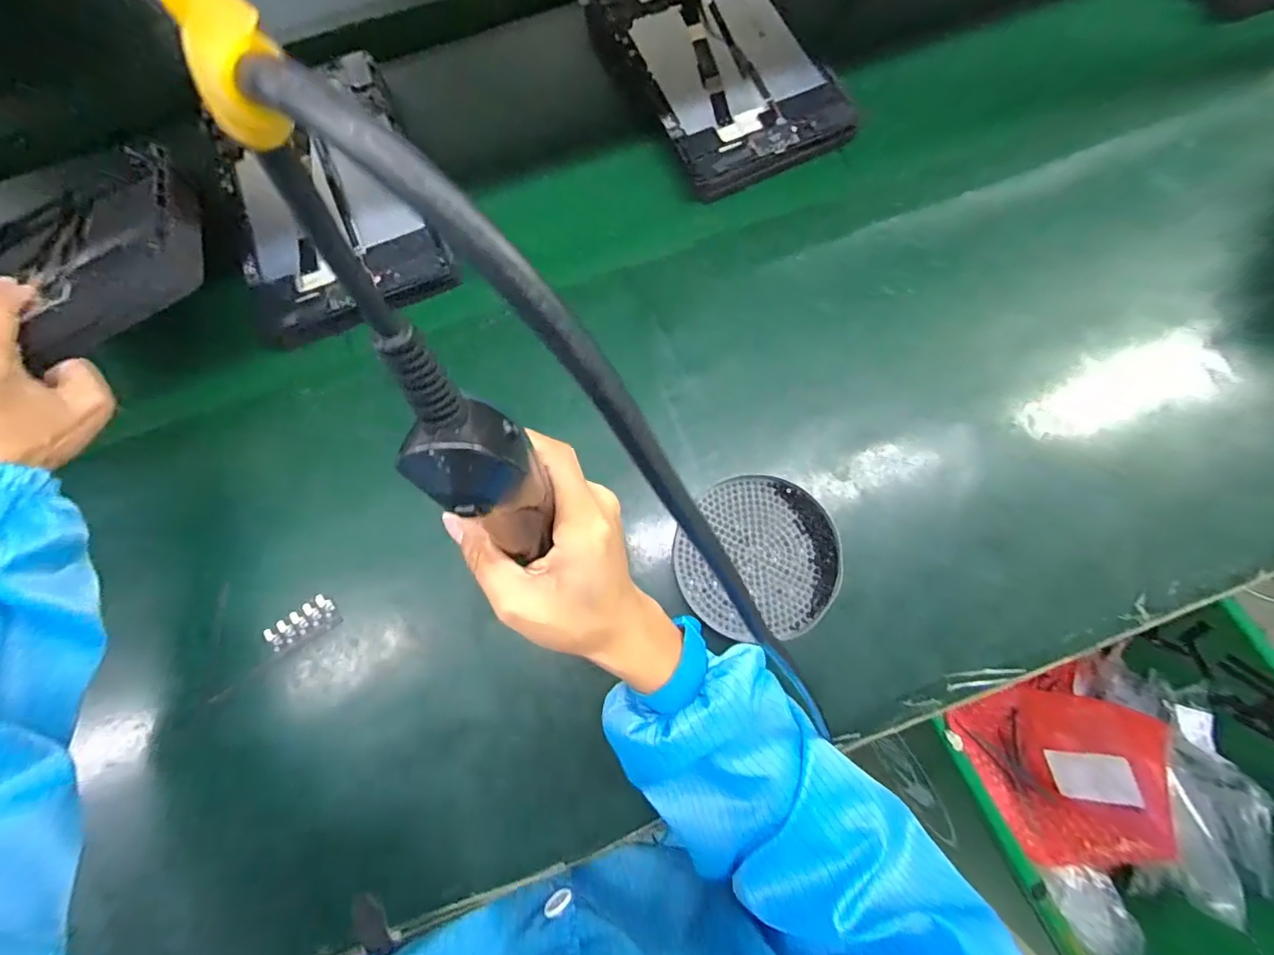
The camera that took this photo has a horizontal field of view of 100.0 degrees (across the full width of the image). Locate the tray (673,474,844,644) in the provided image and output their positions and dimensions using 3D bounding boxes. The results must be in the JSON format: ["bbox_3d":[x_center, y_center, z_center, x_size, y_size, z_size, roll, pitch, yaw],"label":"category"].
[{"bbox_3d":[0.084,0.057,0.383,0.109,0.025,0.110,0,75,1],"label":"tray"}]

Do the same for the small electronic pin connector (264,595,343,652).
[{"bbox_3d":[-0.238,0.106,0.380,0.049,0.007,0.023,-32,77,-7],"label":"small electronic pin connector"}]

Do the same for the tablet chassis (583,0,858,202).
[{"bbox_3d":[0.067,-0.363,0.470,0.146,0.025,0.232,-28,78,-4],"label":"tablet chassis"}]

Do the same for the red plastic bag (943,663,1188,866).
[{"bbox_3d":[0.461,0.320,0.576,0.134,0.131,0.182,-12,75,-2],"label":"red plastic bag"}]

